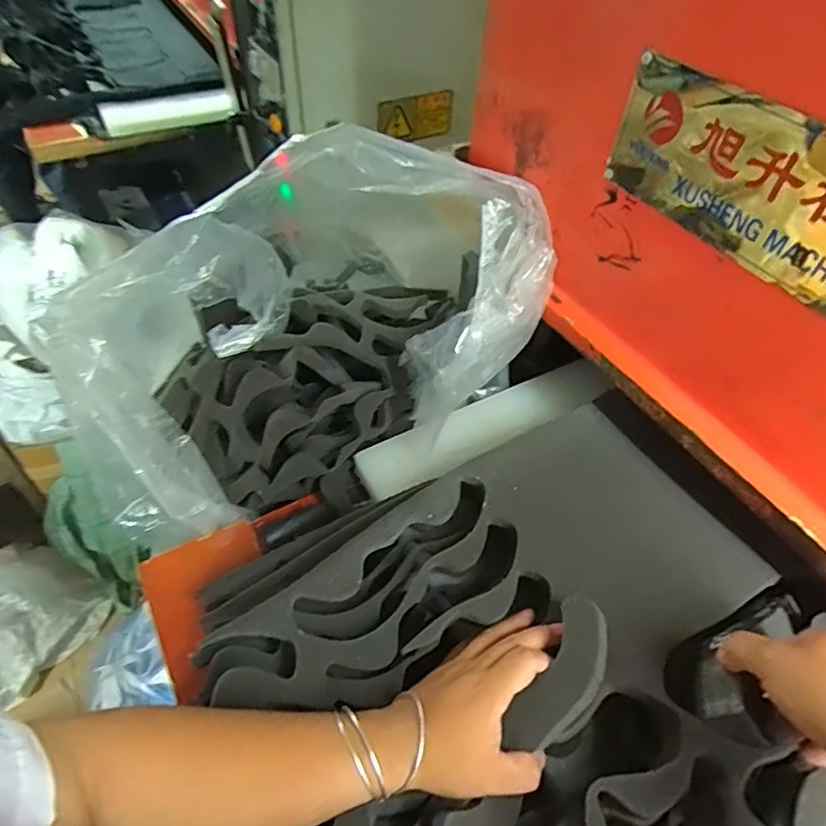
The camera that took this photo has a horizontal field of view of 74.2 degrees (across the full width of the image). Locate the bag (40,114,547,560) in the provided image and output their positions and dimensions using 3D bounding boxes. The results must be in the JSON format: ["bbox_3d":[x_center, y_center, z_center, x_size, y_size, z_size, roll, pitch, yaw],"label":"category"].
[{"bbox_3d":[-0.102,-0.114,0.621,0.491,0.258,0.316,-17,54,-16],"label":"bag"}]

